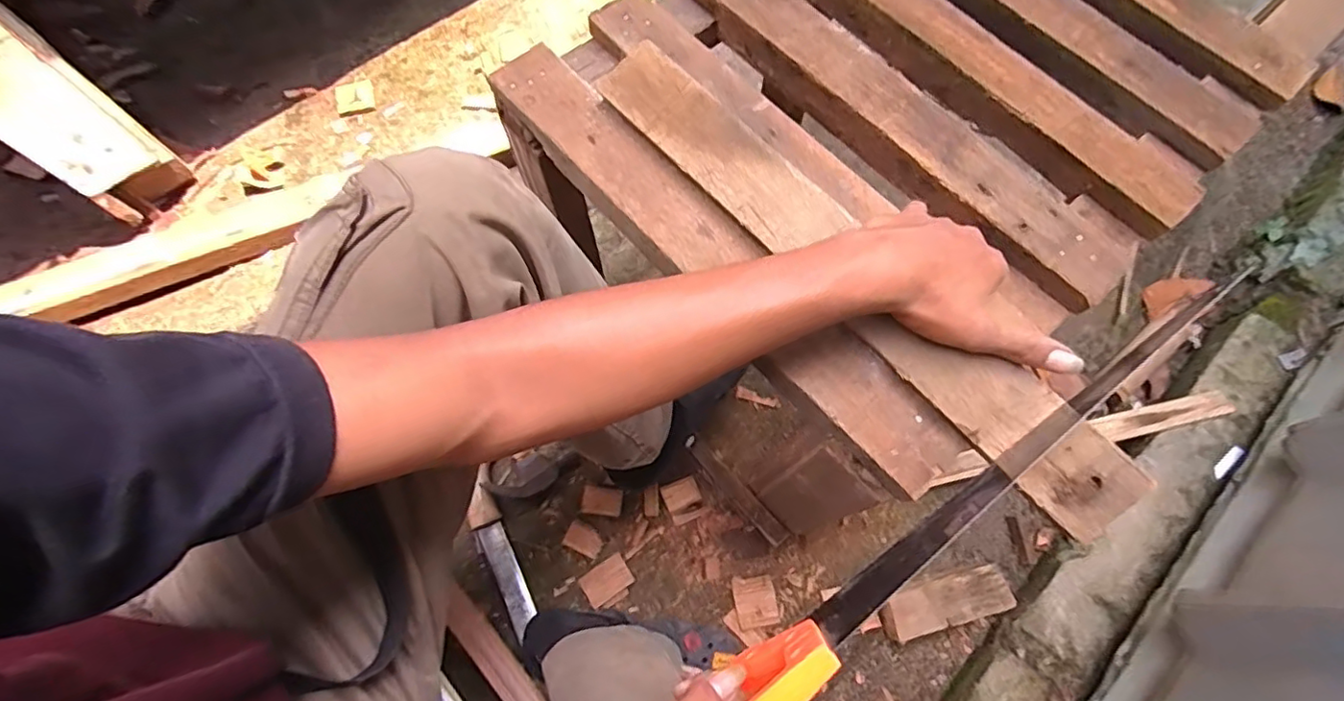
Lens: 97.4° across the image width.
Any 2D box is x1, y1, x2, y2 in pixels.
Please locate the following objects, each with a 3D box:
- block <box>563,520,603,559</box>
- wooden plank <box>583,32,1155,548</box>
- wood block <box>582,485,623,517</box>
[{"bbox_3d":[-0.115,0.249,0.780,0.048,0.006,0.036,22,70,8],"label":"block"},{"bbox_3d":[0.116,-0.061,0.412,0.054,0.029,0.452,-38,75,-15],"label":"wooden plank"},{"bbox_3d":[-0.094,0.203,0.797,0.051,0.005,0.036,7,68,2],"label":"wood block"}]

